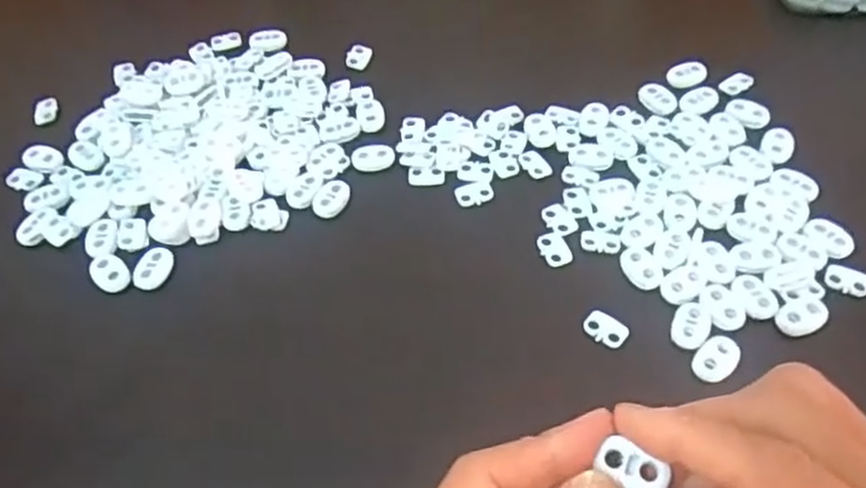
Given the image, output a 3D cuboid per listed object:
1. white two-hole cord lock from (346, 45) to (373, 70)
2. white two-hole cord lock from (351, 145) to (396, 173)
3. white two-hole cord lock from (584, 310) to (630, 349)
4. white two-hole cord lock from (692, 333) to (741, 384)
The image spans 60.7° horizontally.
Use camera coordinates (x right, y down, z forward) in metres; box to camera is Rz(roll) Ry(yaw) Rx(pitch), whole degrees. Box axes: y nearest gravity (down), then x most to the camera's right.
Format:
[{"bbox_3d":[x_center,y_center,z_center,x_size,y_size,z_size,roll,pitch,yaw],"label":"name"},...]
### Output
[{"bbox_3d":[-0.045,-0.112,0.442,0.013,0.004,0.019,13,52,5],"label":"white two-hole cord lock"},{"bbox_3d":[-0.032,-0.045,0.391,0.022,0.004,0.016,-6,53,-9],"label":"white two-hole cord lock"},{"bbox_3d":[0.076,0.037,0.325,0.019,0.004,0.015,25,54,14],"label":"white two-hole cord lock"},{"bbox_3d":[0.119,0.047,0.310,0.016,0.004,0.026,39,59,23],"label":"white two-hole cord lock"}]

